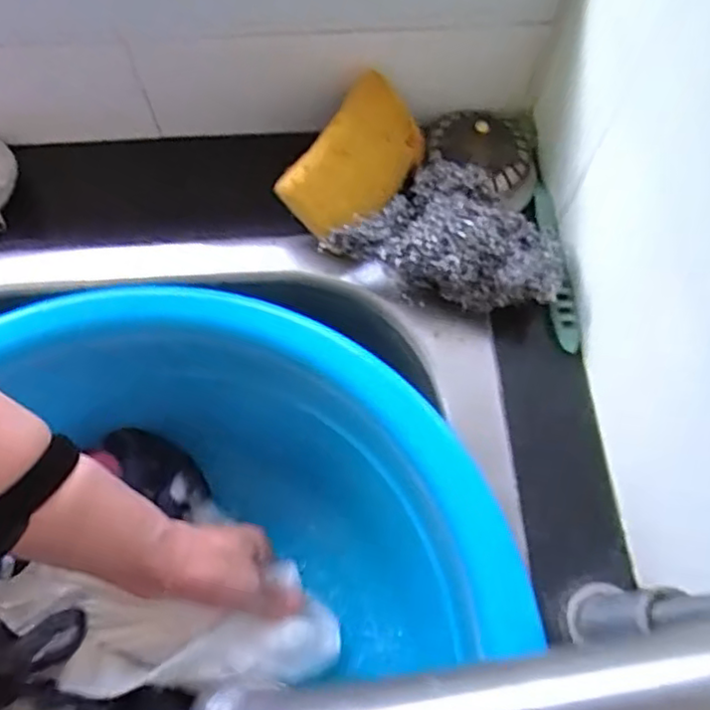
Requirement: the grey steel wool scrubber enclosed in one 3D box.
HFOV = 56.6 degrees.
[{"bbox_3d":[0.065,-0.075,0.421,0.134,0.053,0.086,25,70,10],"label":"grey steel wool scrubber"}]

